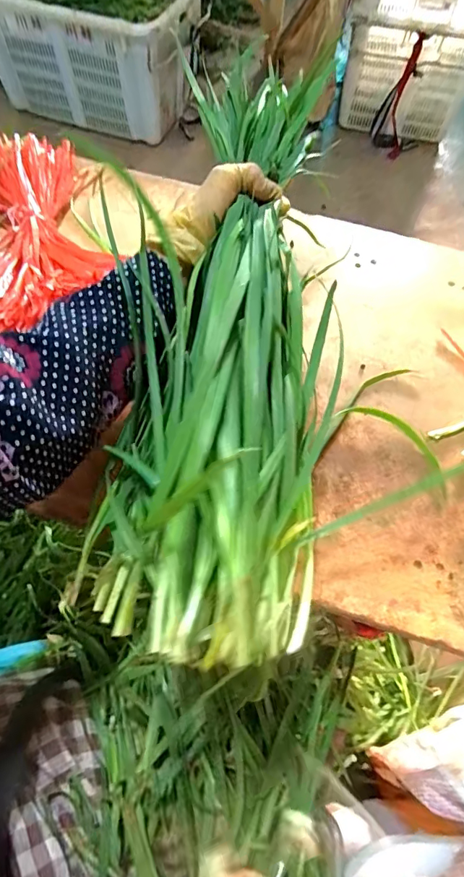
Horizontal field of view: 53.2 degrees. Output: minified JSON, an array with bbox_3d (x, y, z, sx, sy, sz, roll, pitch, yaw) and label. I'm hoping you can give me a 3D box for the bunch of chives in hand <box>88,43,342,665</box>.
[{"bbox_3d":[0.003,-0.080,0.375,0.153,0.077,0.469,7,76,1],"label":"bunch of chives in hand"}]

